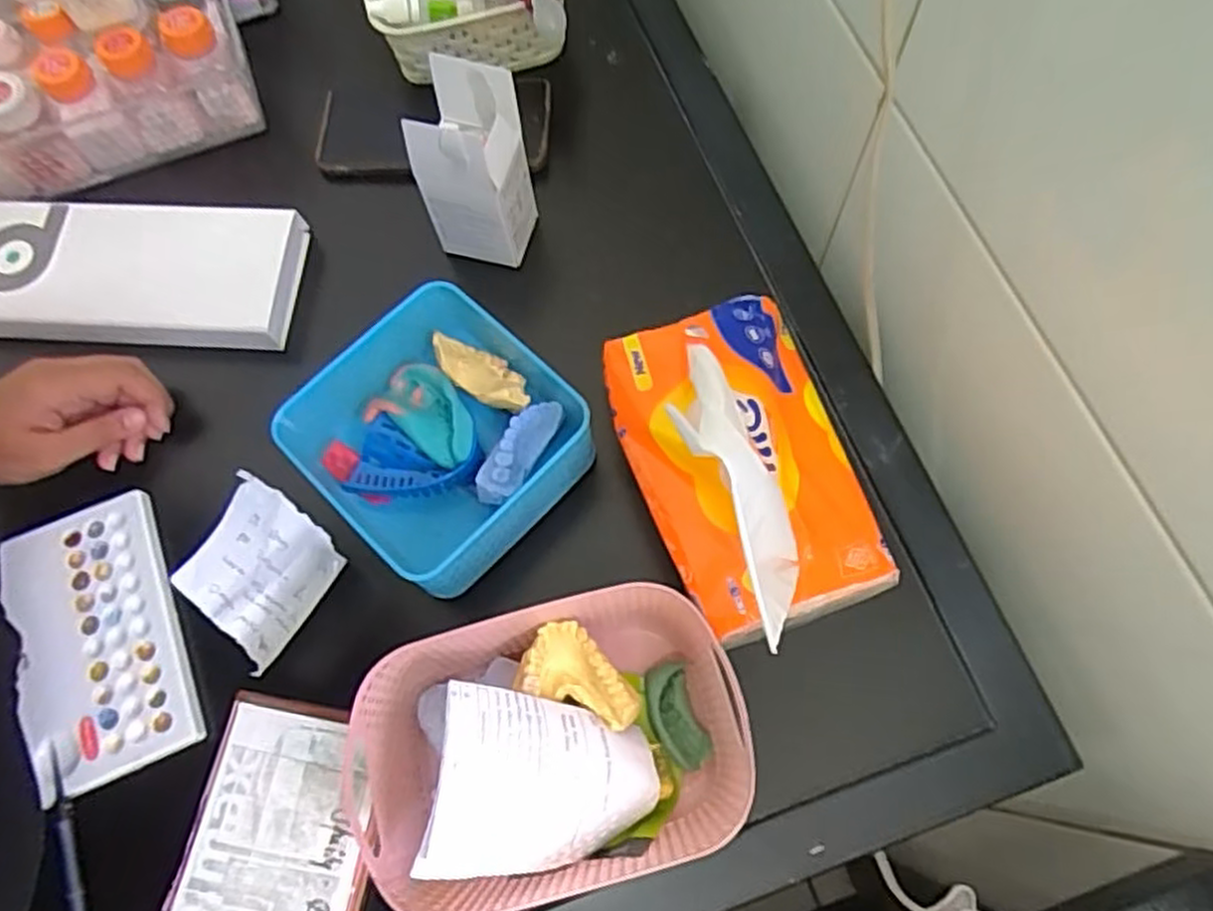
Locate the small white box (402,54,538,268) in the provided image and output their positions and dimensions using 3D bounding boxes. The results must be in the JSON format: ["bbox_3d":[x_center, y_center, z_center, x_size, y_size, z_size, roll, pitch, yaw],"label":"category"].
[{"bbox_3d":[-0.079,-0.172,0.477,0.053,0.126,0.053,14,72,7],"label":"small white box"}]

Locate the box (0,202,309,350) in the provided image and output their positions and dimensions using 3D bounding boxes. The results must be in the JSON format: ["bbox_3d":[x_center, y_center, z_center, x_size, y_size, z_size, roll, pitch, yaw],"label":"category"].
[{"bbox_3d":[-0.313,-0.119,0.507,0.216,0.031,0.094,1,70,3],"label":"box"}]

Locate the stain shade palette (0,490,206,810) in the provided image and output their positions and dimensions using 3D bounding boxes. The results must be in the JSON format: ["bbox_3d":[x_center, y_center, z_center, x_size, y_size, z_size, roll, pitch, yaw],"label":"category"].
[{"bbox_3d":[-0.284,0.102,0.439,0.077,0.008,0.153,-26,70,-8],"label":"stain shade palette"}]

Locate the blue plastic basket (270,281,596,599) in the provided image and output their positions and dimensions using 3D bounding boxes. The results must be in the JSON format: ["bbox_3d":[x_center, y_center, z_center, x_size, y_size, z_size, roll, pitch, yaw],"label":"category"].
[{"bbox_3d":[-0.094,-0.010,0.443,0.141,0.057,0.136,41,77,15],"label":"blue plastic basket"}]

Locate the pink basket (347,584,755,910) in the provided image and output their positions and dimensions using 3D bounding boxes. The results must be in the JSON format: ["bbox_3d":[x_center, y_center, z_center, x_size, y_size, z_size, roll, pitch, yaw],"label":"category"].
[{"bbox_3d":[-0.021,0.141,0.368,0.181,0.082,0.130,-10,70,-1],"label":"pink basket"}]

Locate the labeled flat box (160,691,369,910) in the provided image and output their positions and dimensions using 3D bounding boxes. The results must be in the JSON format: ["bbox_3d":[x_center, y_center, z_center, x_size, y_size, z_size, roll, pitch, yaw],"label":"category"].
[{"bbox_3d":[-0.171,0.209,0.394,0.096,0.008,0.156,7,71,5],"label":"labeled flat box"}]

